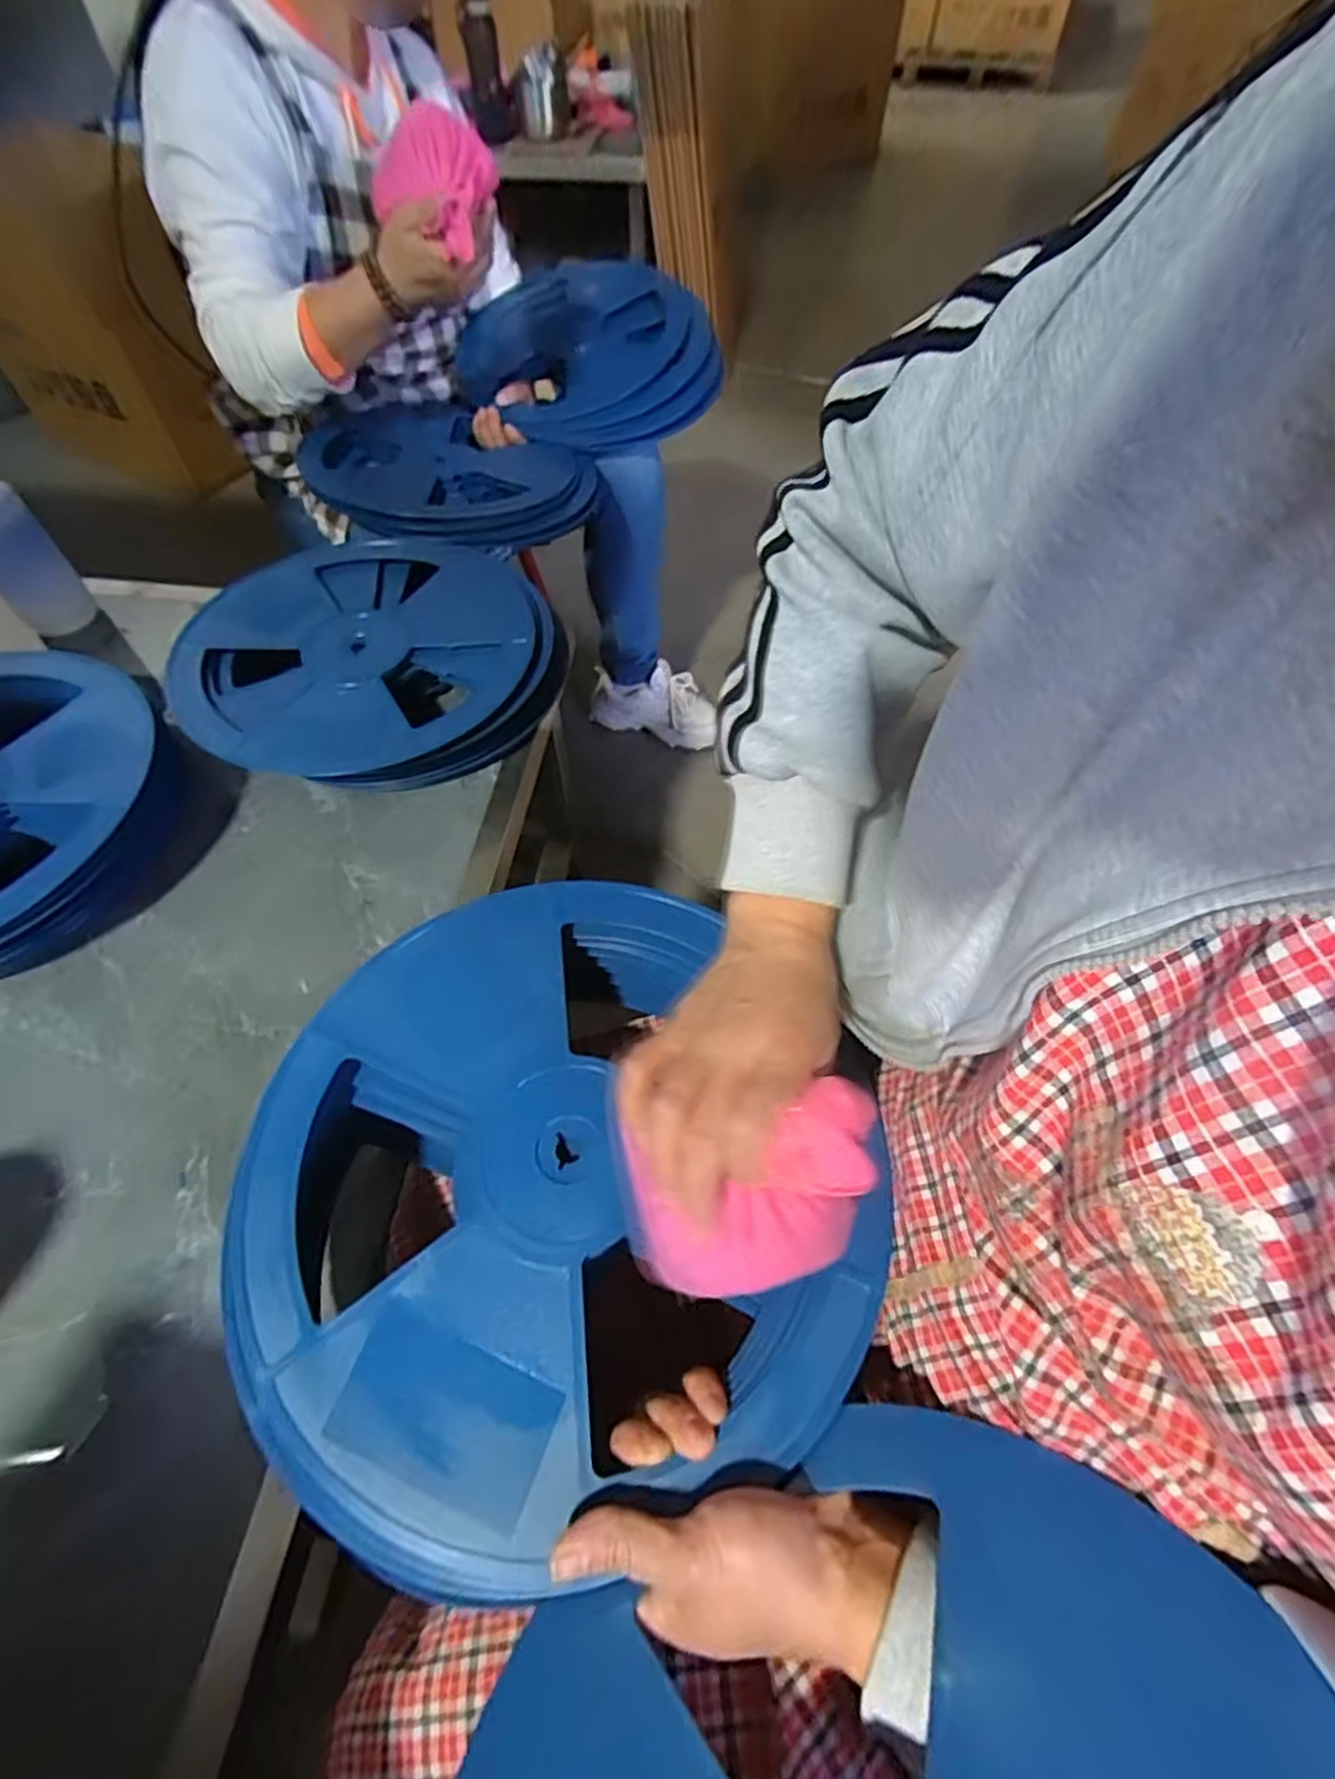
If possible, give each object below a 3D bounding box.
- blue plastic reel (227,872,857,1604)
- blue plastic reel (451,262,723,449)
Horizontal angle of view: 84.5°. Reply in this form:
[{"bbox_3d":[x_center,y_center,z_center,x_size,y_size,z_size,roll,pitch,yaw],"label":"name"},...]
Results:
[{"bbox_3d":[-0.062,0.146,0.379,0.303,0.034,0.309,0,56,0],"label":"blue plastic reel"},{"bbox_3d":[-0.111,-0.758,1.023,0.346,0.079,0.406,-7,56,-5],"label":"blue plastic reel"}]

